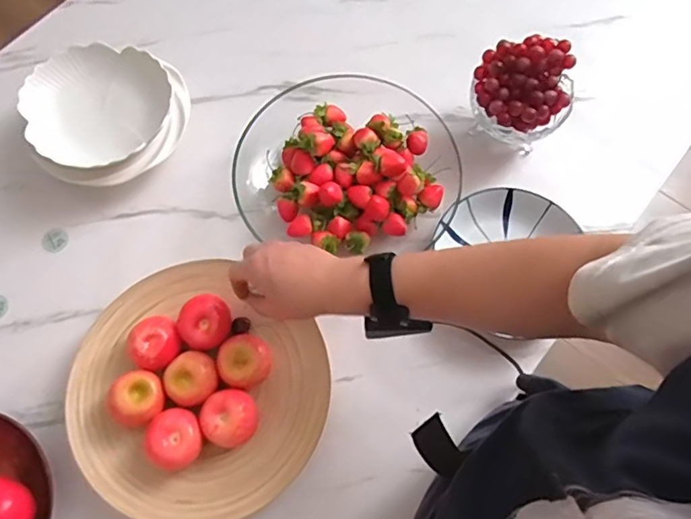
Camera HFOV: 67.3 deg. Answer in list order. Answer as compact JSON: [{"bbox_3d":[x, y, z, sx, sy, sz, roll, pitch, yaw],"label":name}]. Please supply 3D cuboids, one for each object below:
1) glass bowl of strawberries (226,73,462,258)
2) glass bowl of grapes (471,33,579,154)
[{"bbox_3d":[0.004,-0.140,0.697,0.270,0.093,0.270,0,70,0],"label":"glass bowl of strawberries"},{"bbox_3d":[0.231,-0.210,0.697,0.120,0.110,0.120,0,70,0],"label":"glass bowl of grapes"}]

